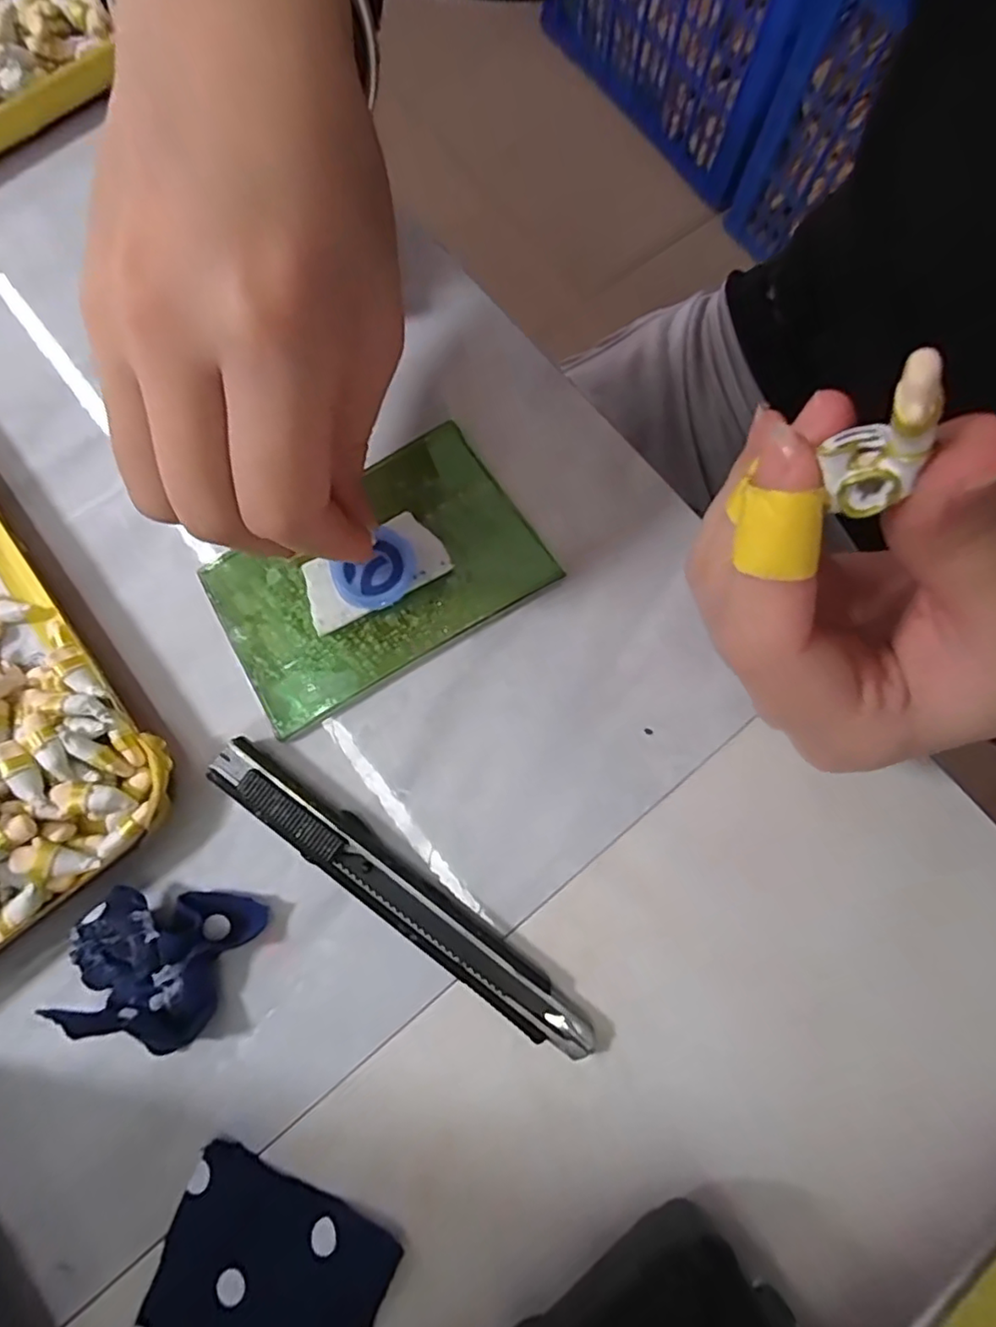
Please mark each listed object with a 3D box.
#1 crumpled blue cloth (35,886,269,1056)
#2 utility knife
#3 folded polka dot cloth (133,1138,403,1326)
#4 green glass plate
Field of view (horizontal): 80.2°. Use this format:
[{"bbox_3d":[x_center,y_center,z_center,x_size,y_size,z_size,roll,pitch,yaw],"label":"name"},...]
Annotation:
[{"bbox_3d":[-0.094,0.083,0.166,0.041,0.016,0.041,19,78,3],"label":"crumpled blue cloth"},{"bbox_3d":[-0.029,0.068,0.173,0.133,0.011,0.015,36,78,6],"label":"utility knife"},{"bbox_3d":[-0.064,0.171,0.152,0.058,0.005,0.067,21,78,3],"label":"folded polka dot cloth"},{"bbox_3d":[-0.040,-0.030,0.196,0.103,0.007,0.064,-32,80,-7],"label":"green glass plate"}]

